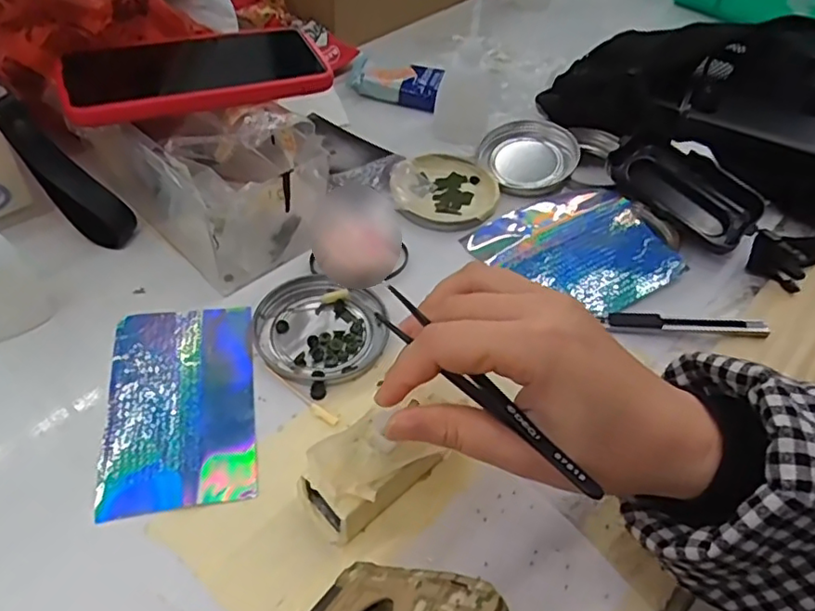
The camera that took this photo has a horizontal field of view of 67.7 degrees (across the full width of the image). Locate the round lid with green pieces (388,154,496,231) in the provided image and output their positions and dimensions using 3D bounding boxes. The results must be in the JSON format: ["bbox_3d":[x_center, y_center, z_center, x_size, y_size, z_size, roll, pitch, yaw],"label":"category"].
[{"bbox_3d":[0.028,-0.088,0.461,0.079,0.013,0.081,3,49,-3],"label":"round lid with green pieces"}]

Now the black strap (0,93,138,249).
[{"bbox_3d":[-0.216,-0.080,0.383,0.025,0.101,0.025,-12,35,41],"label":"black strap"}]

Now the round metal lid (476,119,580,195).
[{"bbox_3d":[0.099,-0.123,0.491,0.078,0.014,0.078,3,49,-3],"label":"round metal lid"}]

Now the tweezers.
[{"bbox_3d":[0.029,0.033,0.247,0.018,0.004,0.121,-33,61,-29],"label":"tweezers"}]

